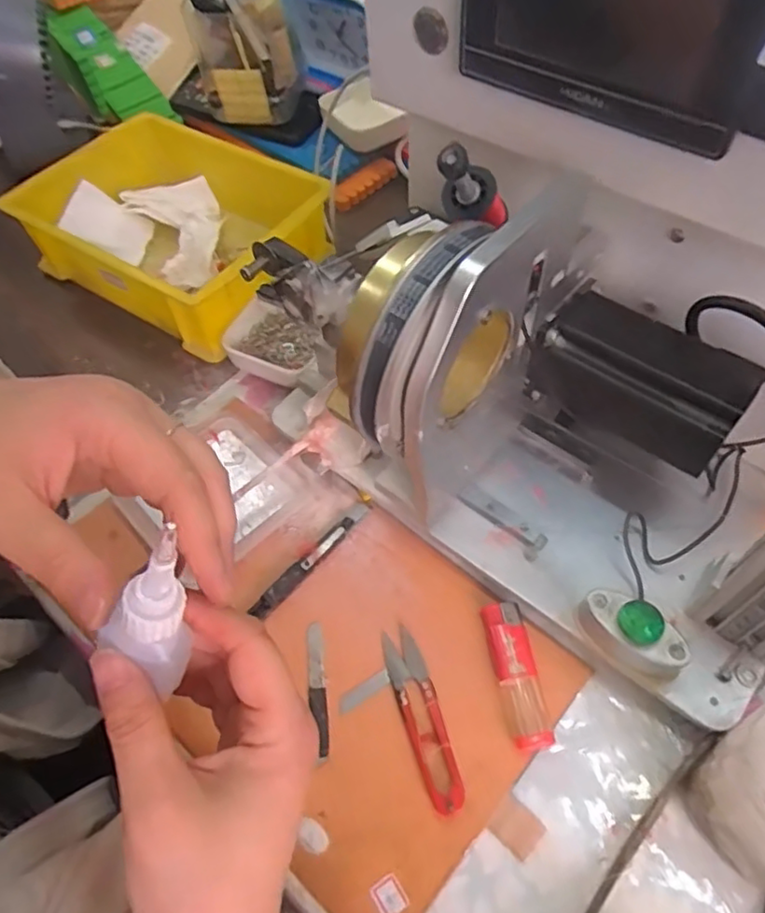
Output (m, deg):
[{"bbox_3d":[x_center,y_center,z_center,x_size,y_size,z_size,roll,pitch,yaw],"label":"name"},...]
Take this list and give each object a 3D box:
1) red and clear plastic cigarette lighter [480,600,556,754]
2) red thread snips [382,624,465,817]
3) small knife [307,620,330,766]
[{"bbox_3d":[0.078,0.125,0.364,0.024,0.008,0.083,-9,56,-2],"label":"red and clear plastic cigarette lighter"},{"bbox_3d":[0.023,0.146,0.357,0.022,0.006,0.101,-16,57,-7],"label":"red thread snips"},{"bbox_3d":[-0.038,0.137,0.371,0.010,0.005,0.078,-8,56,-2],"label":"small knife"}]

